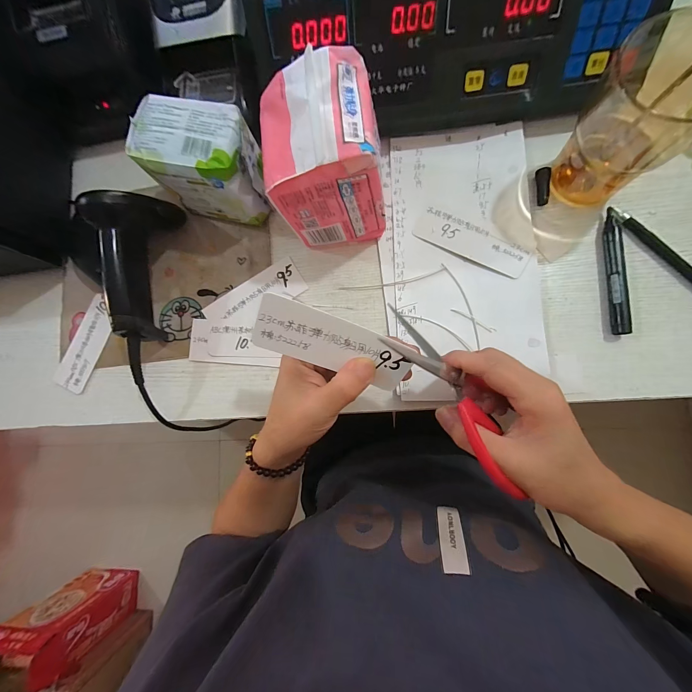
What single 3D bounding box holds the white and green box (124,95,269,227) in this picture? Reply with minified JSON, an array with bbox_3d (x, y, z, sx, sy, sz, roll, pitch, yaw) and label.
[{"bbox_3d":[-0.132,-0.174,0.291,0.111,0.085,0.072,14,85,8],"label":"white and green box"}]

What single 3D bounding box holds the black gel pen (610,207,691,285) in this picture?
[{"bbox_3d":[0.306,-0.072,0.267,0.014,0.010,0.154,-41,81,1],"label":"black gel pen"}]

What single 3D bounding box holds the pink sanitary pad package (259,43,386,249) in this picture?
[{"bbox_3d":[-0.017,-0.159,0.260,0.089,0.114,0.094,-7,83,6],"label":"pink sanitary pad package"}]

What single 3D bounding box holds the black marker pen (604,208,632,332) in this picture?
[{"bbox_3d":[0.248,-0.069,0.268,0.014,0.014,0.118,1,84,7],"label":"black marker pen"}]

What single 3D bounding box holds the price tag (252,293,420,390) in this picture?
[{"bbox_3d":[-0.009,-0.001,0.199,0.105,0.004,0.039,19,116,-7],"label":"price tag"}]

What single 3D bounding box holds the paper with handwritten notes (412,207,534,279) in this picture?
[{"bbox_3d":[0.123,-0.104,0.291,0.112,0.004,0.035,31,89,13],"label":"paper with handwritten notes"}]

